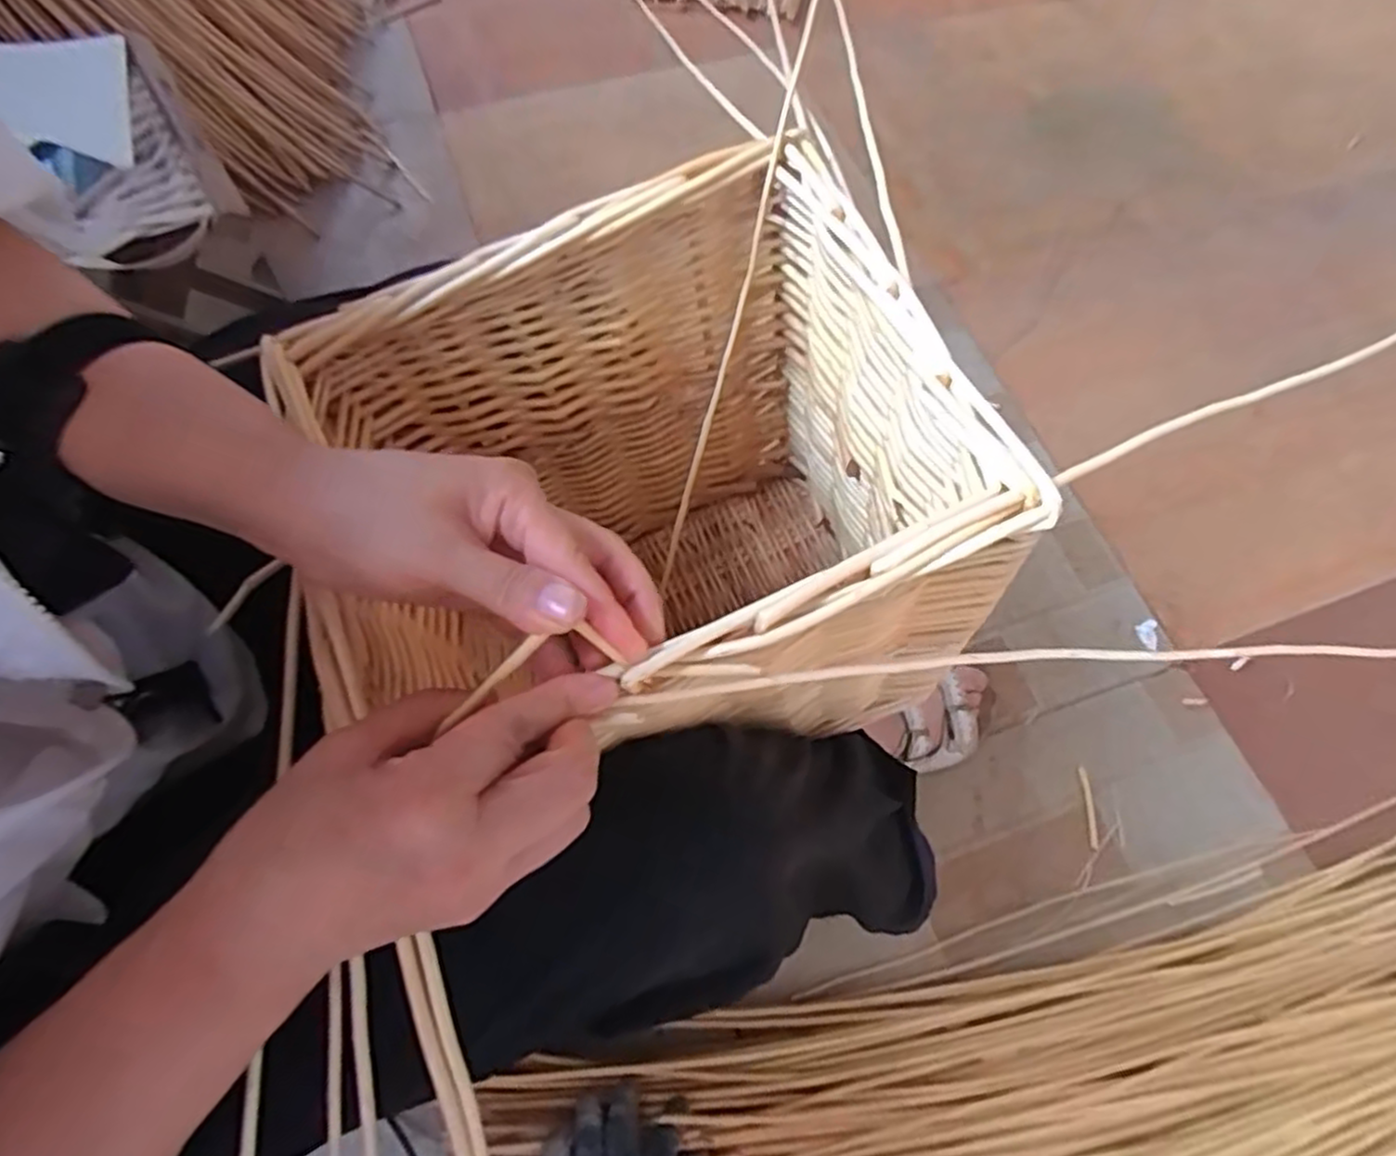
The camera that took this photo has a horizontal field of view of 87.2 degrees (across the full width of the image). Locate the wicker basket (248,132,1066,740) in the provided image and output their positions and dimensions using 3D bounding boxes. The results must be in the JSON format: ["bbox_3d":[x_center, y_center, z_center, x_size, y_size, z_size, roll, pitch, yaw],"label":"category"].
[{"bbox_3d":[-0.023,-0.014,0.440,0.266,0.305,0.234,-21,67,-6],"label":"wicker basket"}]

